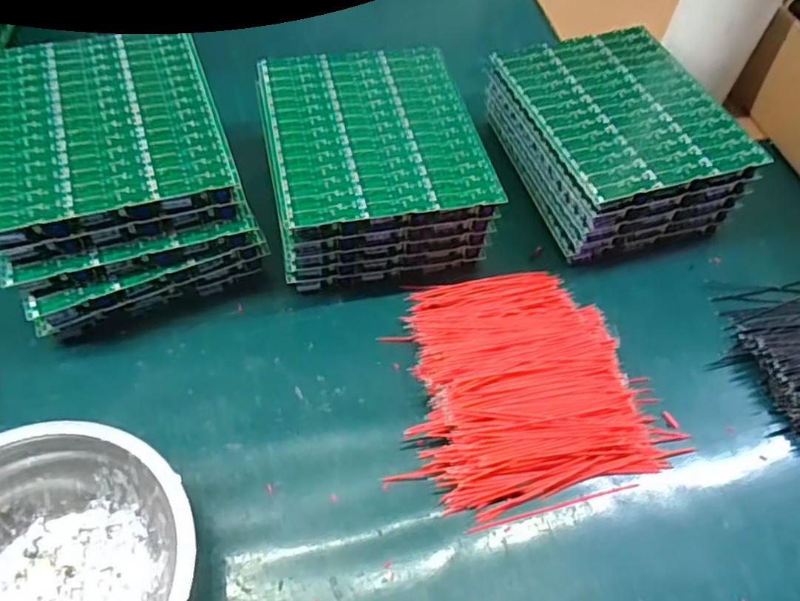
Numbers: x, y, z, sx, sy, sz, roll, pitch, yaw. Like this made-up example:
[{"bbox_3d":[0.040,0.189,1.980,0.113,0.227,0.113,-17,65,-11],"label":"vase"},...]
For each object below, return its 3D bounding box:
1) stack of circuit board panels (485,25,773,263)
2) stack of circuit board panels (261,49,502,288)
[{"bbox_3d":[0.144,-0.110,0.410,0.123,0.065,0.149,-17,58,-16],"label":"stack of circuit board panels"},{"bbox_3d":[-0.020,-0.091,0.384,0.125,0.061,0.145,-9,56,-11],"label":"stack of circuit board panels"}]

